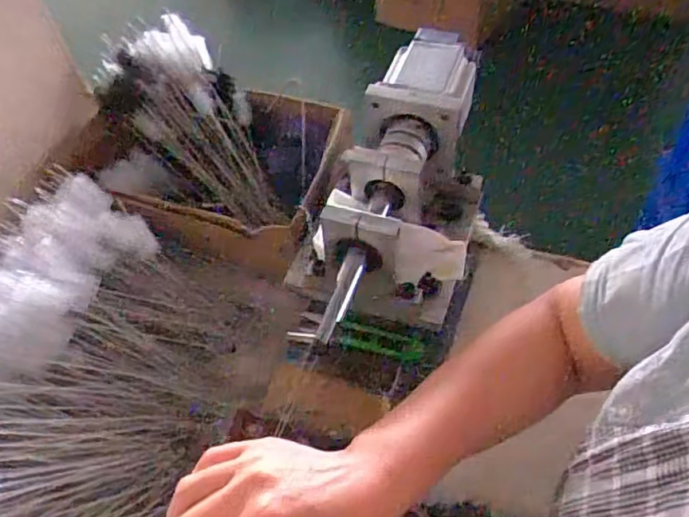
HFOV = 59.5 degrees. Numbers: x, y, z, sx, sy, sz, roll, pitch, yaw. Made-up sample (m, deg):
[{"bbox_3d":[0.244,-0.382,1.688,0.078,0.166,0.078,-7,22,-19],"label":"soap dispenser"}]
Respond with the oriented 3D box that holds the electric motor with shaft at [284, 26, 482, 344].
[{"bbox_3d":[0.048,-0.059,0.535,0.134,0.121,0.313,12,53,13],"label":"electric motor with shaft"}]

